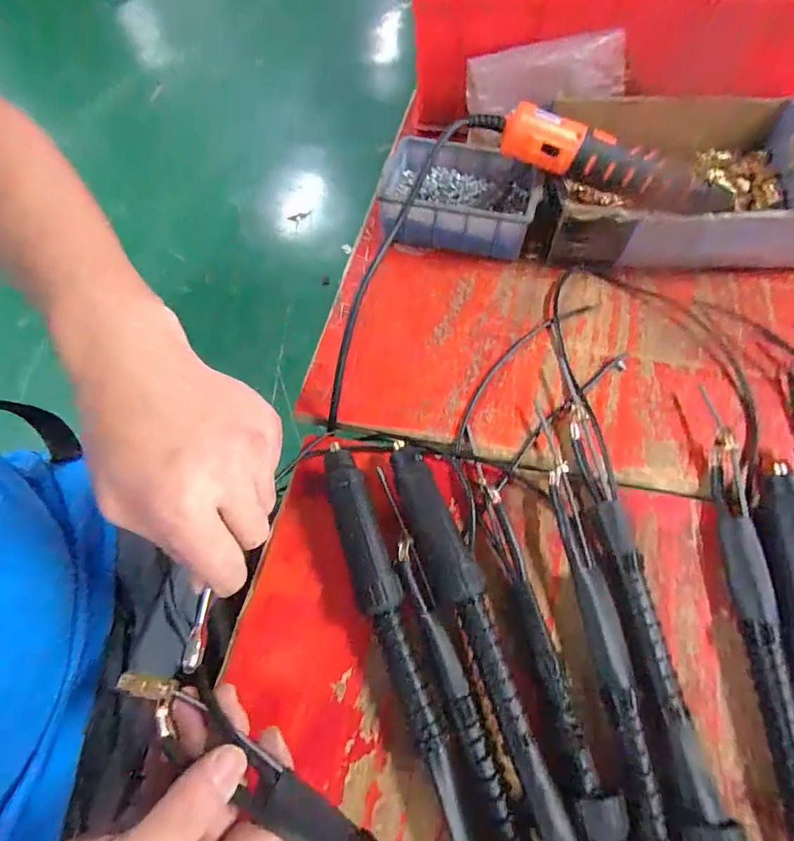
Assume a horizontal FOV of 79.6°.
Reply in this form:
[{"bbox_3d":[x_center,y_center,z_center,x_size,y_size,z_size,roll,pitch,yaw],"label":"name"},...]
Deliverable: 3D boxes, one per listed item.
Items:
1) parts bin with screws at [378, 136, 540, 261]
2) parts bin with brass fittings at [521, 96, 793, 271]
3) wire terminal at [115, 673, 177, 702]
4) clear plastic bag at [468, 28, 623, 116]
[{"bbox_3d":[0.061,-0.218,0.473,0.150,0.057,0.107,8,62,9],"label":"parts bin with screws"},{"bbox_3d":[0.263,-0.230,0.457,0.240,0.060,0.191,5,61,7],"label":"parts bin with brass fittings"},{"bbox_3d":[-0.133,0.143,0.256,0.029,0.008,0.011,4,61,5],"label":"wire terminal"},{"bbox_3d":[0.151,-0.351,0.483,0.154,0.057,0.026,-3,61,2],"label":"clear plastic bag"}]

